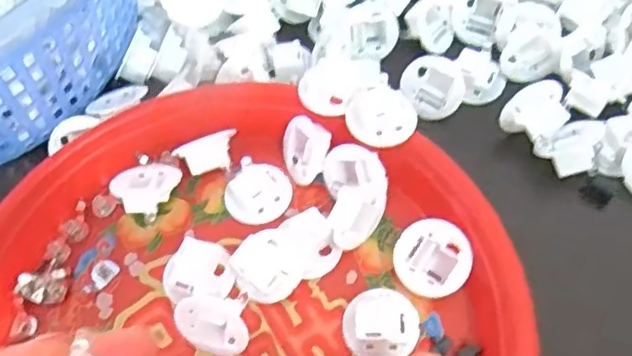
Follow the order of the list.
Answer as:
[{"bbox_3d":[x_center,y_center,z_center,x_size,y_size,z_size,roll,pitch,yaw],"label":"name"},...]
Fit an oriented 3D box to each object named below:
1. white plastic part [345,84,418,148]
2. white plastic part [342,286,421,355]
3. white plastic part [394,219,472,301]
[{"bbox_3d":[0.031,-0.029,0.299,0.033,0.009,0.029,24,84,13],"label":"white plastic part"},{"bbox_3d":[0.029,0.062,0.272,0.031,0.014,0.033,-1,61,2],"label":"white plastic part"},{"bbox_3d":[0.053,0.036,0.282,0.033,0.012,0.033,22,89,21],"label":"white plastic part"}]

